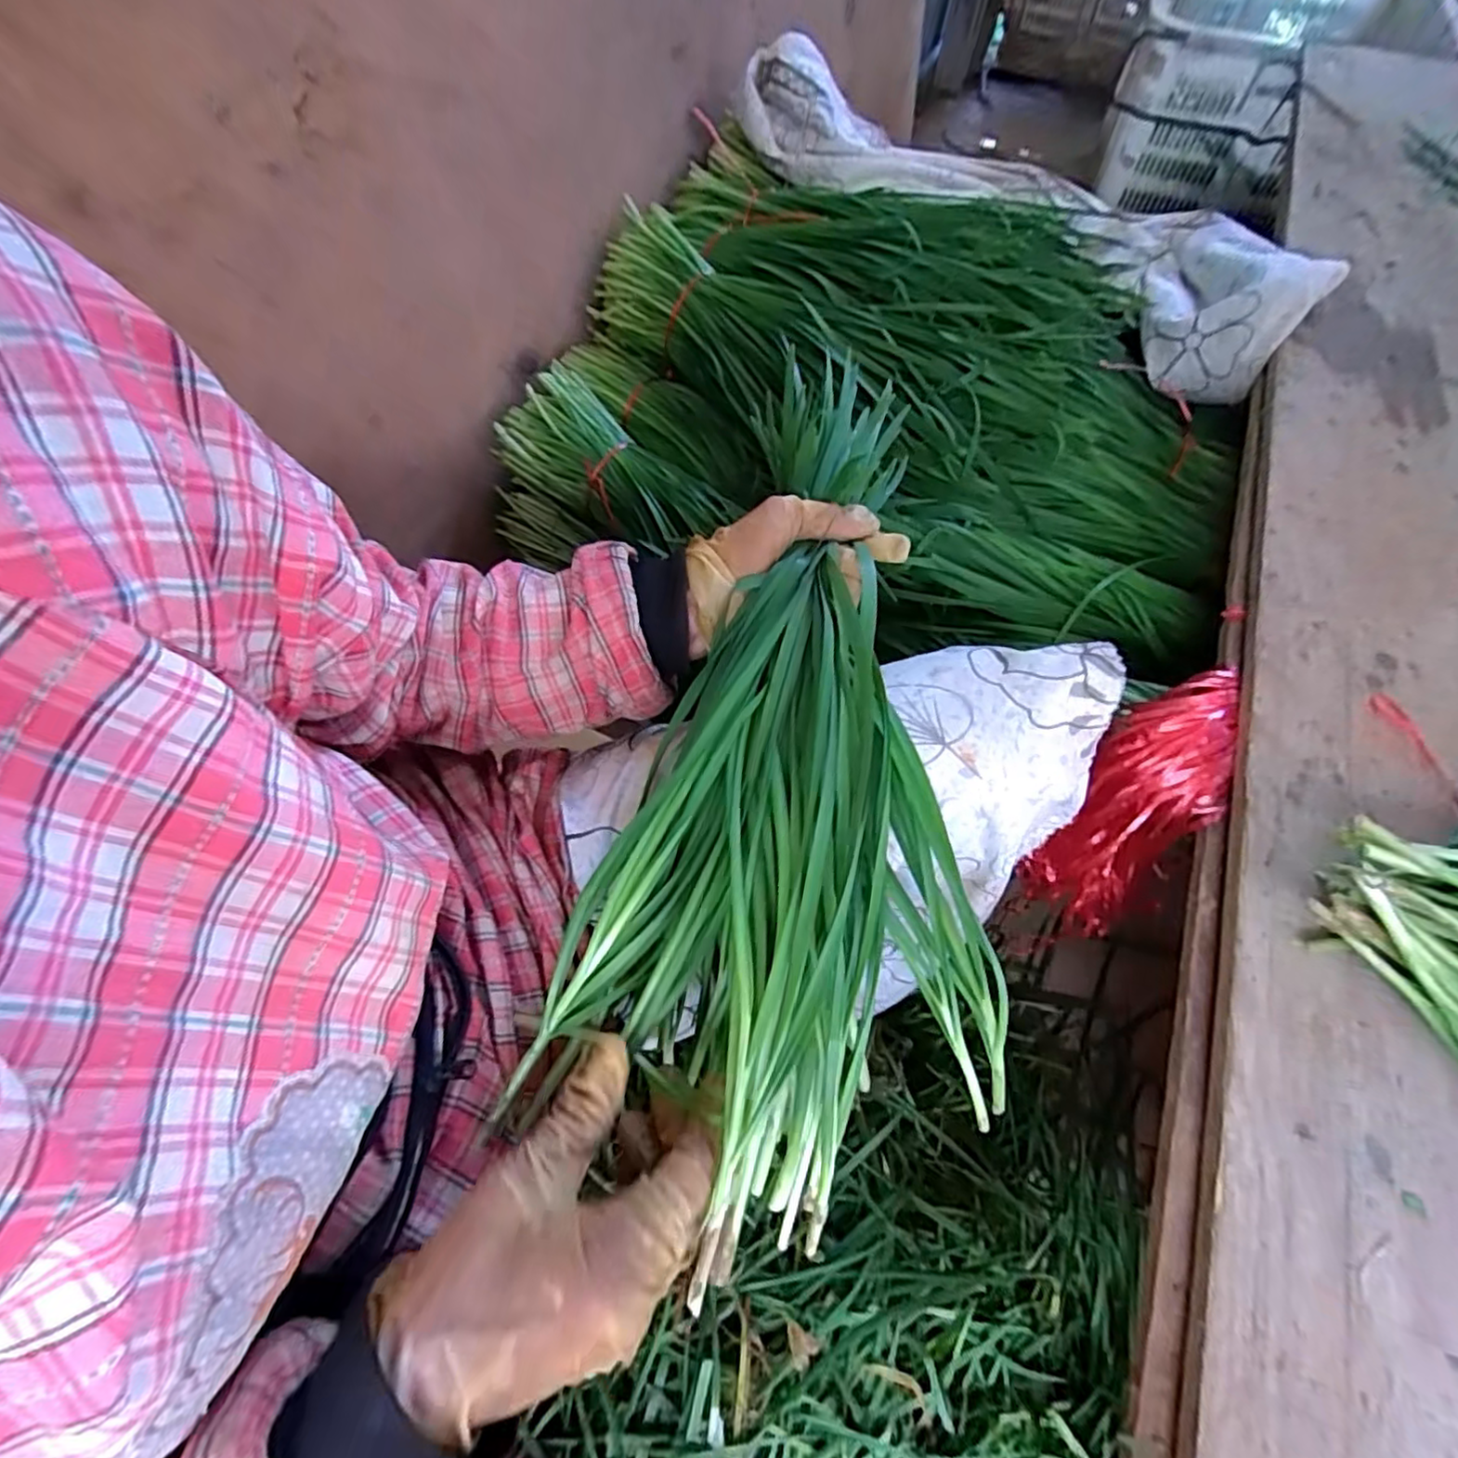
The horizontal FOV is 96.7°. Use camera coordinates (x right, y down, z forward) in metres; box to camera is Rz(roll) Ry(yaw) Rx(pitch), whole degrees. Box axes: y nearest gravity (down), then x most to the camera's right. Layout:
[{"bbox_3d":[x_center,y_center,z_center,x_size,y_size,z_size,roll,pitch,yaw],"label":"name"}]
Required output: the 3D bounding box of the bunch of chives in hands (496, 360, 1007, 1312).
[{"bbox_3d":[0.045,0.000,0.341,0.222,0.106,0.443,7,75,3],"label":"bunch of chives in hands"}]

